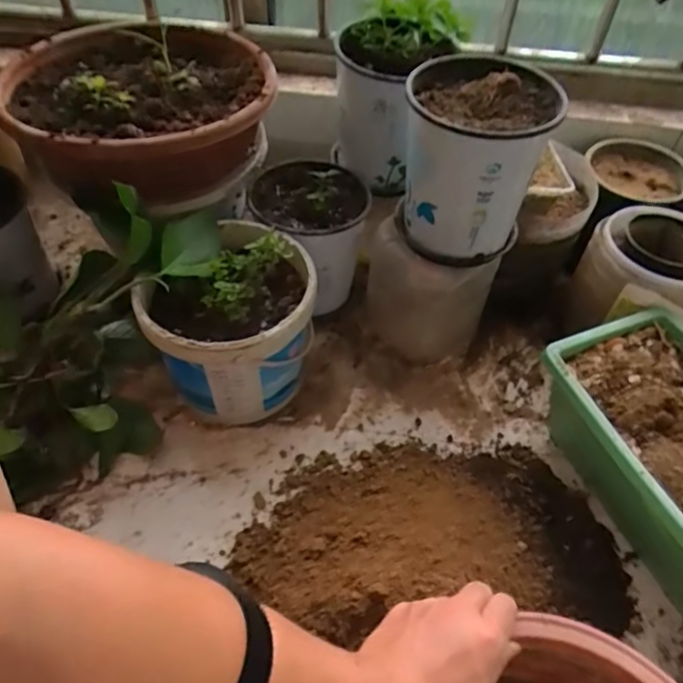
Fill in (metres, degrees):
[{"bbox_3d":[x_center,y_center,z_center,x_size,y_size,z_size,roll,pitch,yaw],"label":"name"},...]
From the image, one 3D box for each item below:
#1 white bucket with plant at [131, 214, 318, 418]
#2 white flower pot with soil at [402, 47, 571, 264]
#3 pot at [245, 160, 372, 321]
[{"bbox_3d":[-0.130,-0.023,0.697,0.186,0.214,0.199,1,51,-1],"label":"white bucket with plant"},{"bbox_3d":[0.144,-0.194,0.632,0.142,0.181,0.146,1,51,-1],"label":"white flower pot with soil"},{"bbox_3d":[-0.044,-0.146,0.789,0.132,0.176,0.162,-30,58,-23],"label":"pot"}]

